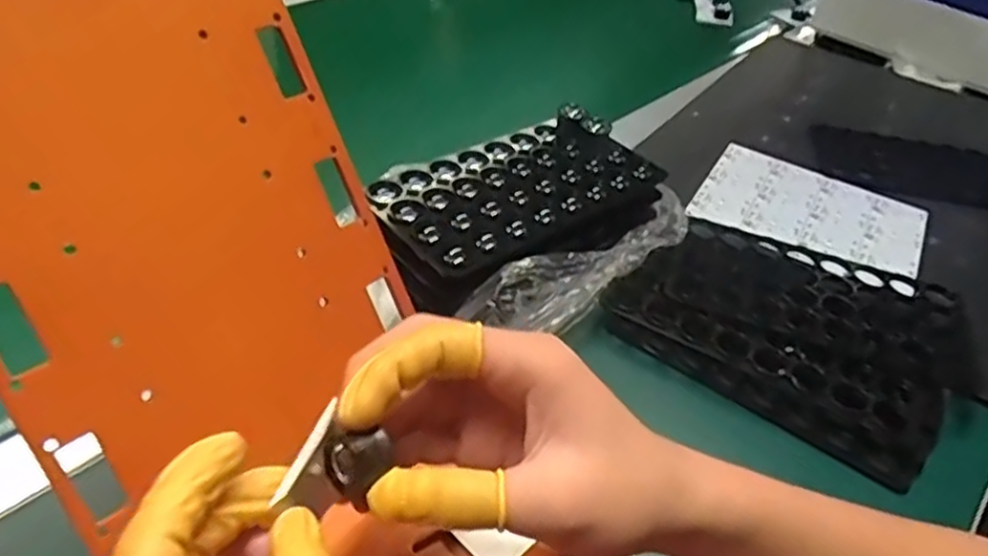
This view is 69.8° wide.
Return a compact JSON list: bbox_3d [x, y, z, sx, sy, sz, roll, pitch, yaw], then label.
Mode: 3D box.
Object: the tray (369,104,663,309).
[{"bbox_3d":[0.018,-0.046,0.474,0.203,0.051,0.107,-24,50,-32],"label":"tray"}]

